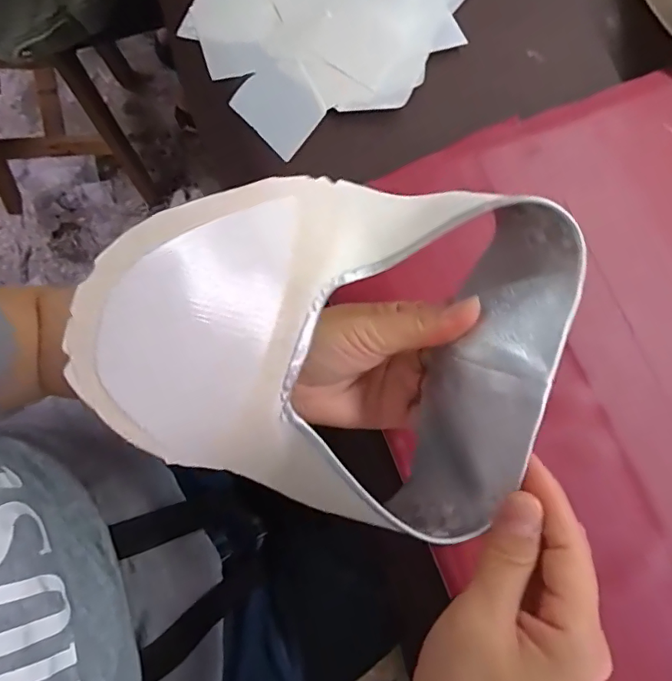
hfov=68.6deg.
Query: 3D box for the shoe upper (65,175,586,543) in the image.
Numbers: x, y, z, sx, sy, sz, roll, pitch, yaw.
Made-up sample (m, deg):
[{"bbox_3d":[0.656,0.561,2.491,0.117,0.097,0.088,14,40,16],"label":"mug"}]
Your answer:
[{"bbox_3d":[0.006,-0.001,0.222,0.172,0.117,0.159,0,80,0],"label":"shoe upper"}]

